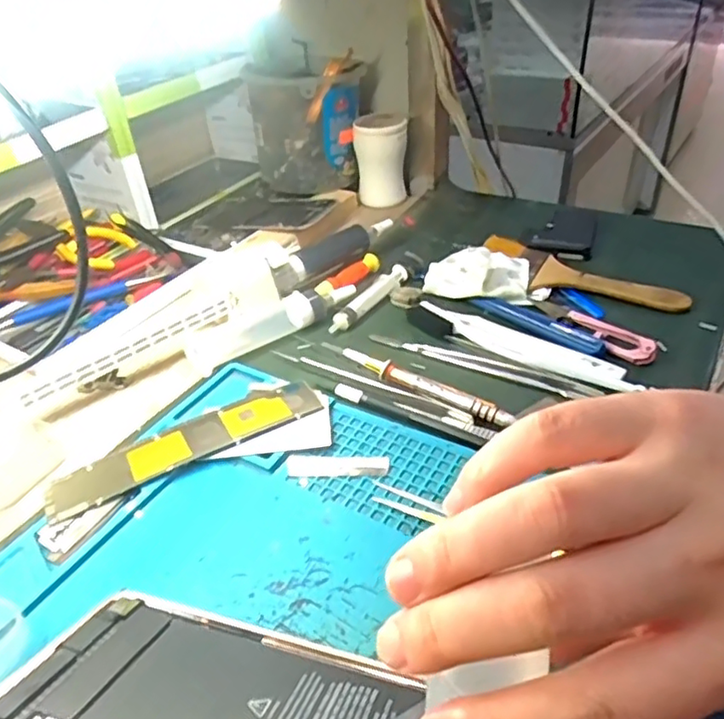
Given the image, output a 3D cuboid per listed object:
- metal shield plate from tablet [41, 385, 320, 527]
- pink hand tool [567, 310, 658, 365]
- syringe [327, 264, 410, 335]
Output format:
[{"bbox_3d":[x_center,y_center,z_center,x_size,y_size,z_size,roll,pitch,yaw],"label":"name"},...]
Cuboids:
[{"bbox_3d":[-0.103,0.050,0.370,0.163,0.004,0.034,-23,42,-22],"label":"metal shield plate from tablet"},{"bbox_3d":[0.171,-0.020,0.430,0.021,0.012,0.071,-21,40,-20],"label":"pink hand tool"},{"bbox_3d":[0.006,-0.051,0.488,0.021,0.011,0.092,24,45,31],"label":"syringe"}]

